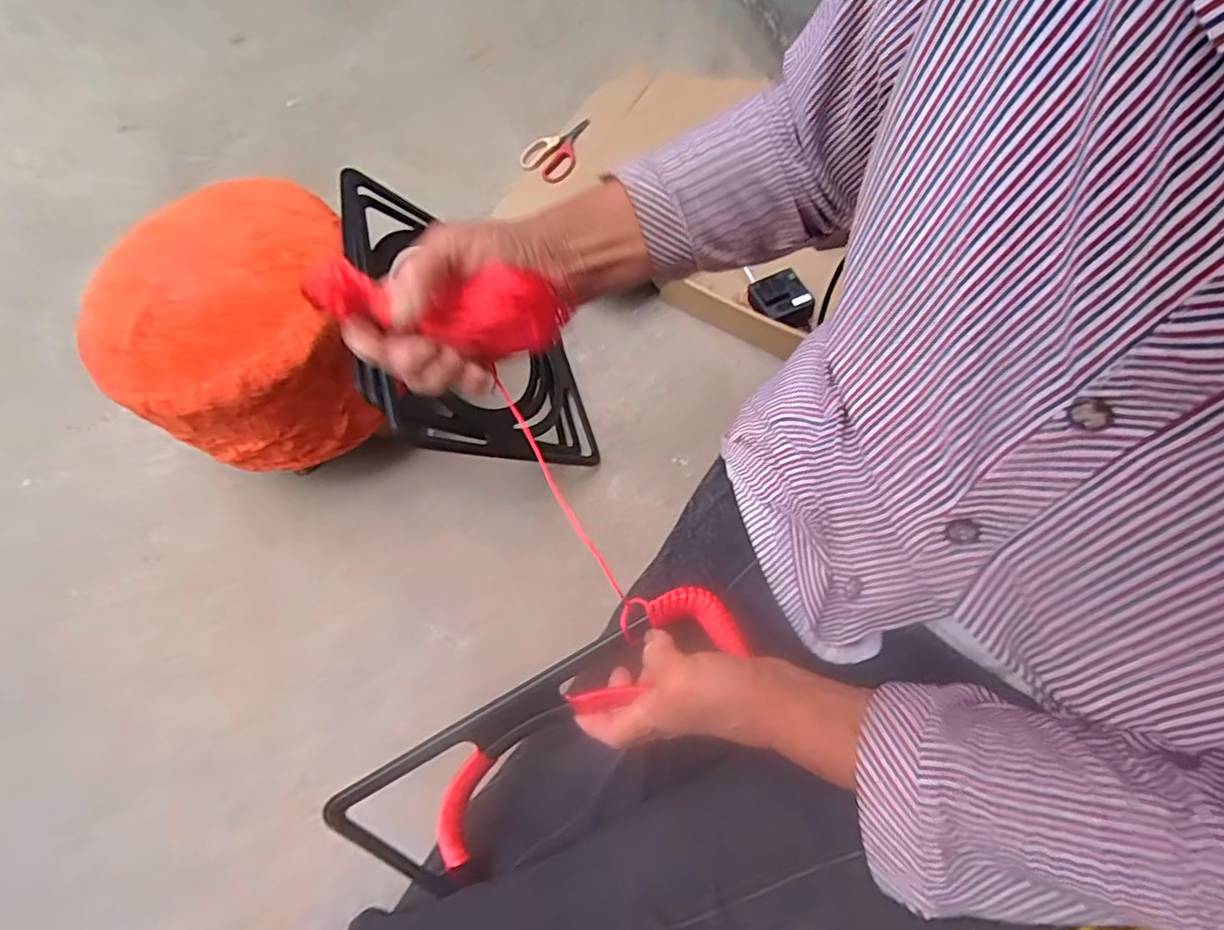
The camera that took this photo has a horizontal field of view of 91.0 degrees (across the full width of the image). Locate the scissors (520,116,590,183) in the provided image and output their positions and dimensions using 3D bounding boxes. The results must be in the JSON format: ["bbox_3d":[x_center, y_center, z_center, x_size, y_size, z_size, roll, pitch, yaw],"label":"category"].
[{"bbox_3d":[-0.084,-0.529,1.021,0.137,0.015,0.090,-30,82,0],"label":"scissors"}]

